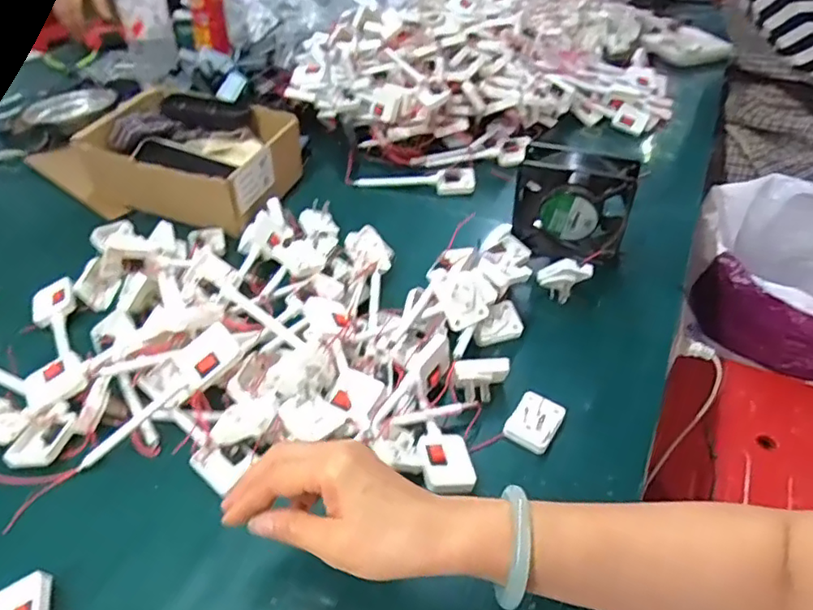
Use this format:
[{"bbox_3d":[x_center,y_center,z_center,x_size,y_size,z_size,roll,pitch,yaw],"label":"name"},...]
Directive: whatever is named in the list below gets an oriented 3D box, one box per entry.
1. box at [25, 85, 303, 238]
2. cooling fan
[{"bbox_3d":[-0.269,-0.194,0.745,0.234,0.090,0.178,14,43,14],"label":"box"},{"bbox_3d":[0.175,-0.103,0.640,0.118,0.123,0.044,13,43,14],"label":"cooling fan"}]

